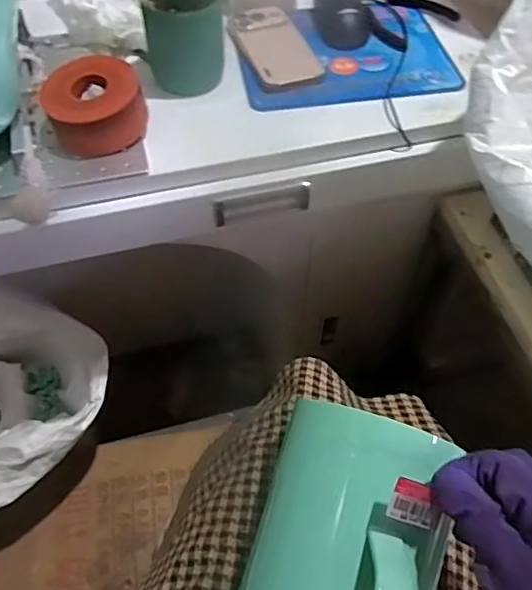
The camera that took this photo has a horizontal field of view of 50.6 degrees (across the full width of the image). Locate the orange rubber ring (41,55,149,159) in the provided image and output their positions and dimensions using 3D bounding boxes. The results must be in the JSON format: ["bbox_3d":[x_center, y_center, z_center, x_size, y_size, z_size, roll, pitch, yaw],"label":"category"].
[{"bbox_3d":[-0.177,-0.194,0.596,0.098,0.067,0.091,0,55,0],"label":"orange rubber ring"}]

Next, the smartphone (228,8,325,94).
[{"bbox_3d":[0.008,-0.308,0.697,0.083,0.014,0.158,-17,56,-12],"label":"smartphone"}]

